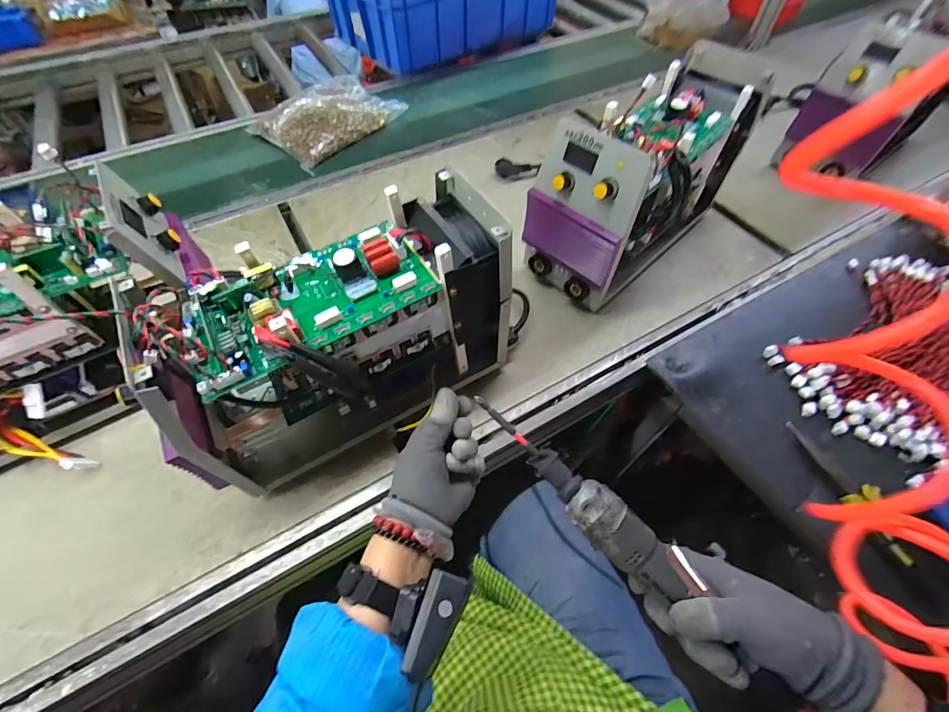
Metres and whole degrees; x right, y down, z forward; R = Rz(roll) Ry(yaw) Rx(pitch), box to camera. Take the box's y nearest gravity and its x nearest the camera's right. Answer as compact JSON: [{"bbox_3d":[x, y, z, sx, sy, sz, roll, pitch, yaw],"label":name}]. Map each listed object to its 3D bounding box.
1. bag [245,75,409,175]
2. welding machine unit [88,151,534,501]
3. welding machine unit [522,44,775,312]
[{"bbox_3d":[-0.326,-0.551,0.909,0.197,0.060,0.292,37,66,20],"label":"bag"},{"bbox_3d":[-0.124,-0.025,0.472,0.404,0.237,0.148,-26,62,-15],"label":"welding machine unit"},{"bbox_3d":[0.259,-0.265,0.617,0.368,0.234,0.155,-37,66,-20],"label":"welding machine unit"}]

